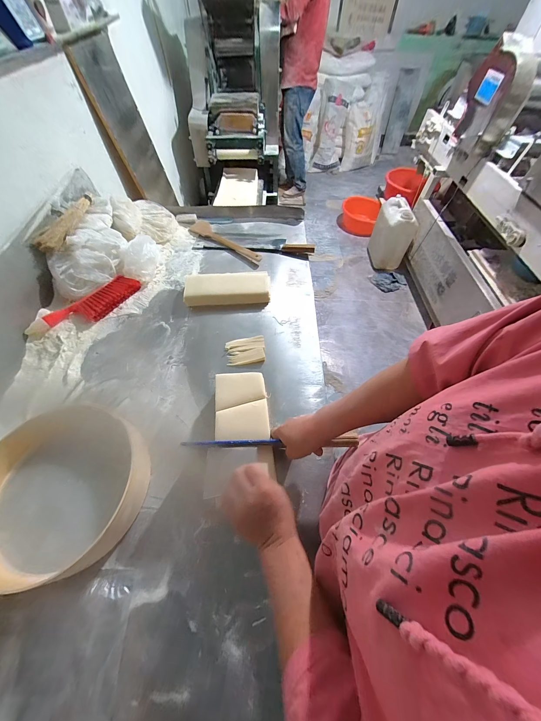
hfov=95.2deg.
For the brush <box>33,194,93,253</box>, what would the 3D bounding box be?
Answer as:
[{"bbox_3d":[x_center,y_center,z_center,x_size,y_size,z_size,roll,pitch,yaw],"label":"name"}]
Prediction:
[{"bbox_3d":[-0.611,-0.435,0.754,0.058,0.038,0.319,1,58,0],"label":"brush"}]

